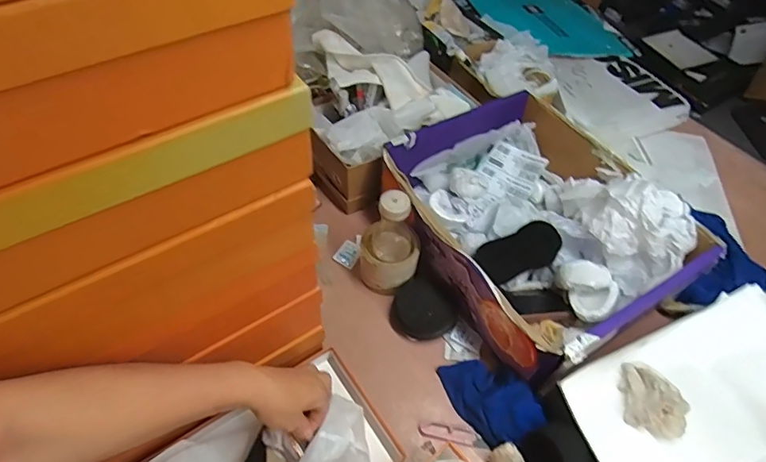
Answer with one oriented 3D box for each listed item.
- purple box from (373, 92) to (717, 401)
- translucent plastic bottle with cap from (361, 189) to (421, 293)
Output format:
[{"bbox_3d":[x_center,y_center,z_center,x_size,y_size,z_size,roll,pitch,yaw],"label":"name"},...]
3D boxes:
[{"bbox_3d":[0.226,-0.021,0.737,0.326,0.169,0.403,-25,58,-20],"label":"purple box"},{"bbox_3d":[0.012,0.009,0.696,0.081,0.166,0.082,1,53,-1],"label":"translucent plastic bottle with cap"}]

